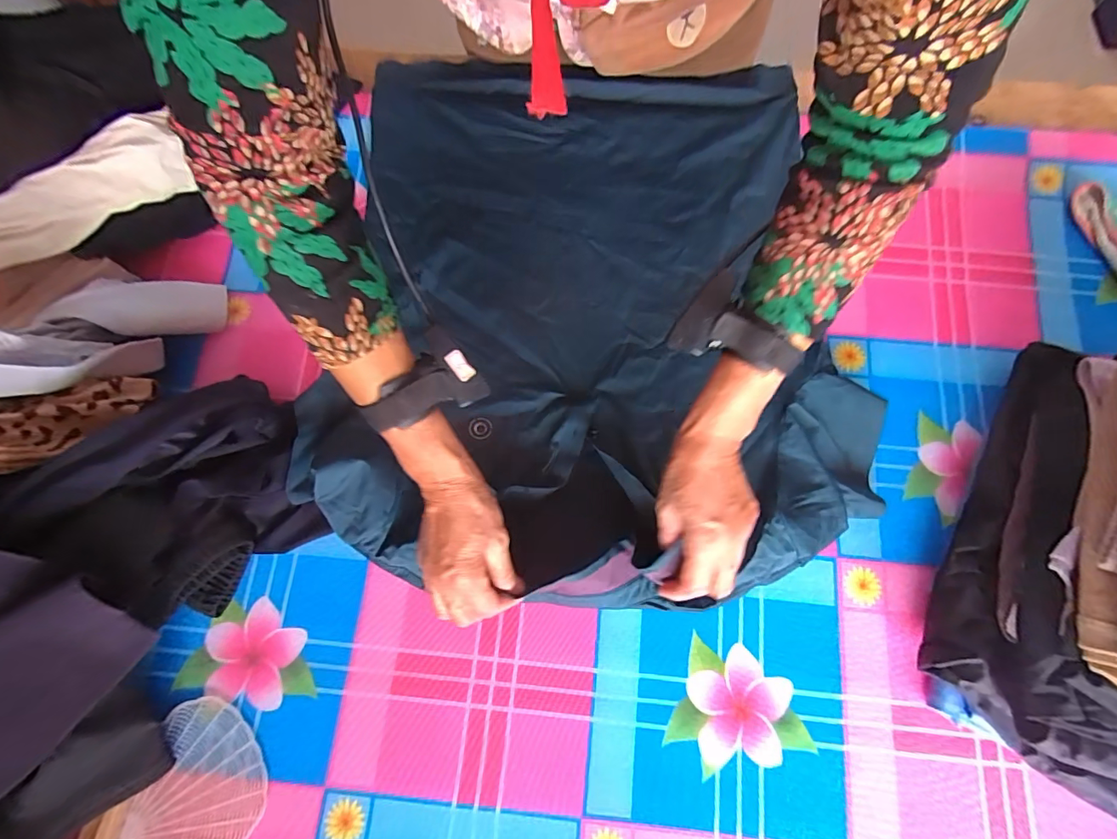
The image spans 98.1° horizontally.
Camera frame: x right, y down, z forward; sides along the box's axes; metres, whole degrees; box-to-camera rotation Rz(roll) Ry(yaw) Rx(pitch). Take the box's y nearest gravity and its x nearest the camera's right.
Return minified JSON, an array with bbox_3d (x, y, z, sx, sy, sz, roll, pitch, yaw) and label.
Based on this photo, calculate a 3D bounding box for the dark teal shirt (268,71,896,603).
[{"bbox_3d":[0.032,-0.149,0.534,0.562,0.079,0.653,1,75,1],"label":"dark teal shirt"}]

